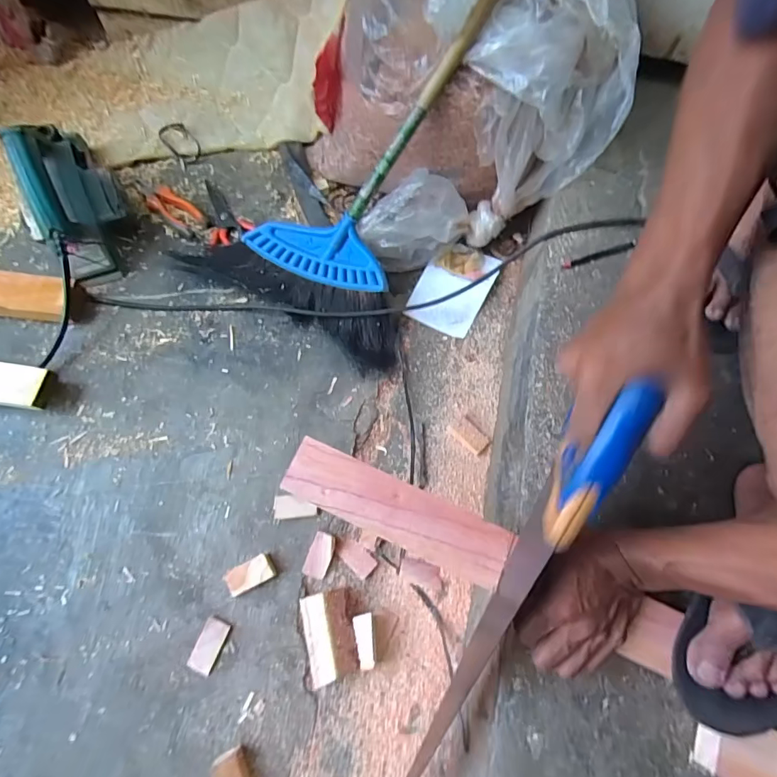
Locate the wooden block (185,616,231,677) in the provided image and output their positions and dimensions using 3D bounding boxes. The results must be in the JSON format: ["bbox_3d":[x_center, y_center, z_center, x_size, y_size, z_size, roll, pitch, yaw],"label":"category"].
[{"bbox_3d":[-0.217,0.310,0.543,0.031,0.006,0.059,21,71,7],"label":"wooden block"}]

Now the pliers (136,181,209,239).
[{"bbox_3d":[-0.359,-0.303,0.739,0.146,0.017,0.051,35,73,12],"label":"pliers"}]

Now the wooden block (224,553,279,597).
[{"bbox_3d":[-0.173,0.233,0.564,0.061,0.018,0.032,-23,71,-9],"label":"wooden block"}]

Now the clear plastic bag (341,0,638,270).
[{"bbox_3d":[0.094,-0.426,0.581,0.329,0.392,0.320,-16,73,-10],"label":"clear plastic bag"}]

